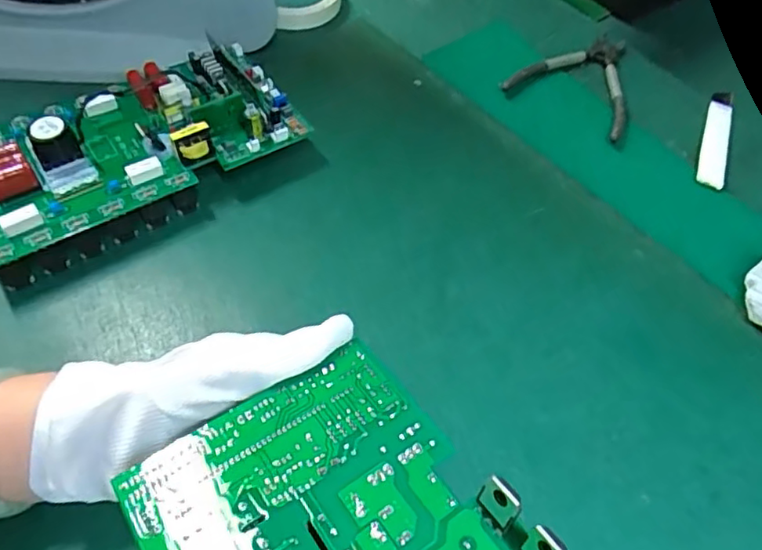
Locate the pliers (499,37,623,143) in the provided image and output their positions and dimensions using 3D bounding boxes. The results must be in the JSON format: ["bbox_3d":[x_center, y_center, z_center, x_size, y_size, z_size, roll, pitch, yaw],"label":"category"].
[{"bbox_3d":[0.194,-0.188,0.542,0.109,0.007,0.140,31,59,16],"label":"pliers"}]

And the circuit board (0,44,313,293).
[{"bbox_3d":[-0.178,-0.094,0.422,0.234,0.056,0.115,-30,63,-22],"label":"circuit board"}]

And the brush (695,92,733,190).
[{"bbox_3d":[0.296,-0.126,0.513,0.022,0.007,0.142,22,57,10],"label":"brush"}]

